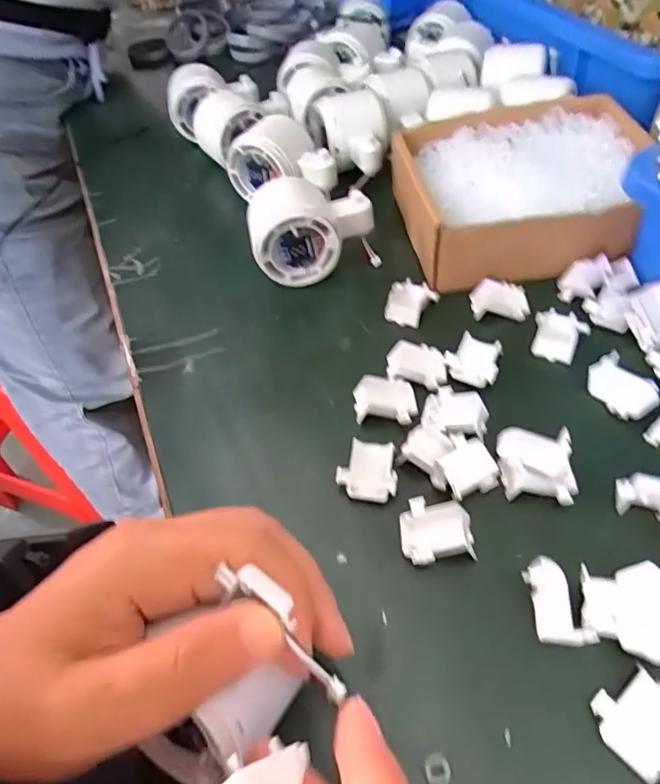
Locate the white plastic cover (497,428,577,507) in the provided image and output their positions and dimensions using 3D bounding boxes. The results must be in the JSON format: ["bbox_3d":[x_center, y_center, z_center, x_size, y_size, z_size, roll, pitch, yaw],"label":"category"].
[{"bbox_3d":[0.103,0.036,0.269,0.034,0.018,0.036,1,52,7],"label":"white plastic cover"}]

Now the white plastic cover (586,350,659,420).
[{"bbox_3d":[0.160,-0.003,0.295,0.029,0.015,0.036,-39,58,-23],"label":"white plastic cover"}]

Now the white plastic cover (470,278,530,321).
[{"bbox_3d":[0.109,-0.059,0.347,0.033,0.010,0.028,-3,51,4],"label":"white plastic cover"}]

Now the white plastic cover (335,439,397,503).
[{"bbox_3d":[0.019,0.040,0.274,0.029,0.013,0.028,5,52,10],"label":"white plastic cover"}]

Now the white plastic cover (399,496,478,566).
[{"bbox_3d":[0.050,0.064,0.254,0.032,0.013,0.030,-6,51,1],"label":"white plastic cover"}]

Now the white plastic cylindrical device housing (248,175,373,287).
[{"bbox_3d":[-0.013,-0.114,0.376,0.083,0.054,0.048,-11,51,-3],"label":"white plastic cylindrical device housing"}]

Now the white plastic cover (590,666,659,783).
[{"bbox_3d":[0.116,0.122,0.197,0.035,0.004,0.030,37,82,32],"label":"white plastic cover"}]

